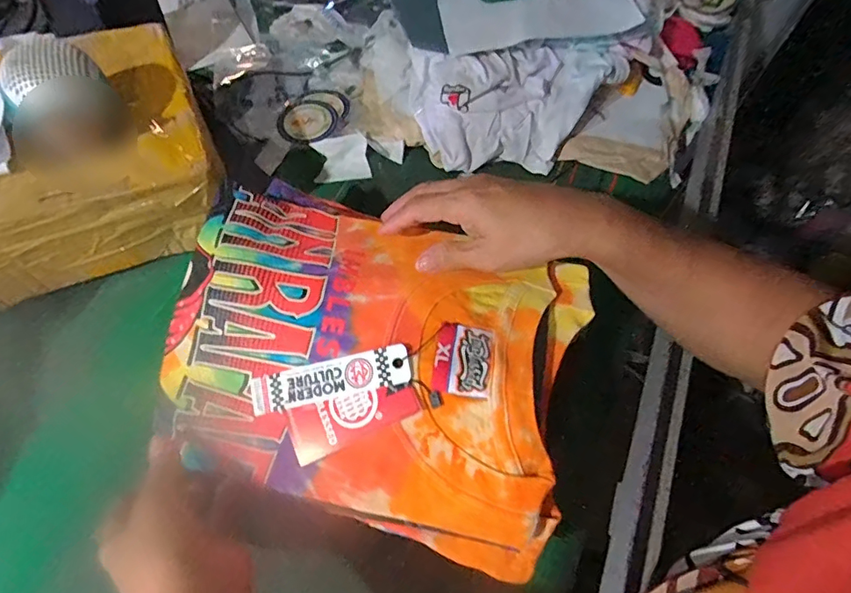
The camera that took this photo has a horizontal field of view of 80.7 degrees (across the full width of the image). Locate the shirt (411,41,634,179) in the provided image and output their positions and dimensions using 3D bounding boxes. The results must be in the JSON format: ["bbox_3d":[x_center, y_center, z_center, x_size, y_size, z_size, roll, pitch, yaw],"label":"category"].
[{"bbox_3d":[0.106,-0.220,0.571,0.246,0.070,0.141,5,61,0],"label":"shirt"}]

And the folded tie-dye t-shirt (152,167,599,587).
[{"bbox_3d":[-0.040,0.039,0.364,0.288,0.057,0.221,16,63,10],"label":"folded tie-dye t-shirt"}]

